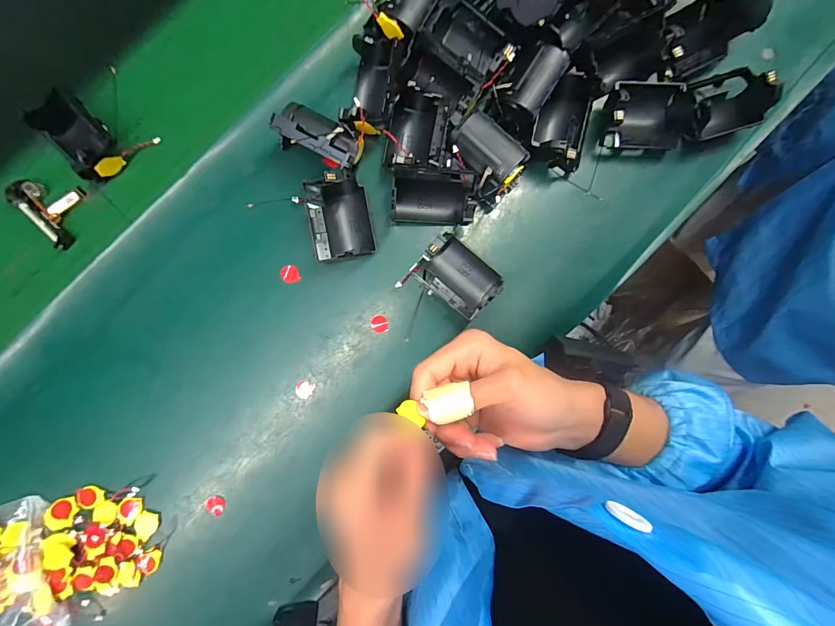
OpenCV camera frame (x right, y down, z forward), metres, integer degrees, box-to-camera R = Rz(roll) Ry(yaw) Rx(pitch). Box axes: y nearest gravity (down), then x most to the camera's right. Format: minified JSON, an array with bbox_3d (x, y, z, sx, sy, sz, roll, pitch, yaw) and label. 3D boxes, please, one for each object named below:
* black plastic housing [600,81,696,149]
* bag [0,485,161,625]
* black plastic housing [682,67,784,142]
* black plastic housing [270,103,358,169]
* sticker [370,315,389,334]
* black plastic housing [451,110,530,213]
[{"bbox_3d":[0.212,-0.185,0.353,0.081,0.044,0.056,3,88,-1],"label":"black plastic housing"},{"bbox_3d":[-0.362,0.230,0.337,0.248,0.028,0.108,-15,89,-1],"label":"bag"},{"bbox_3d":[0.280,-0.195,0.353,0.075,0.044,0.056,-12,89,-1],"label":"black plastic housing"},{"bbox_3d":[-0.082,-0.150,0.329,0.071,0.047,0.039,23,88,0],"label":"black plastic housing"},{"bbox_3d":[-0.035,0.011,0.360,0.017,0.004,0.017,0,88,-1],"label":"sticker"},{"bbox_3d":[0.060,-0.139,0.344,0.071,0.042,0.054,45,88,1],"label":"black plastic housing"}]

